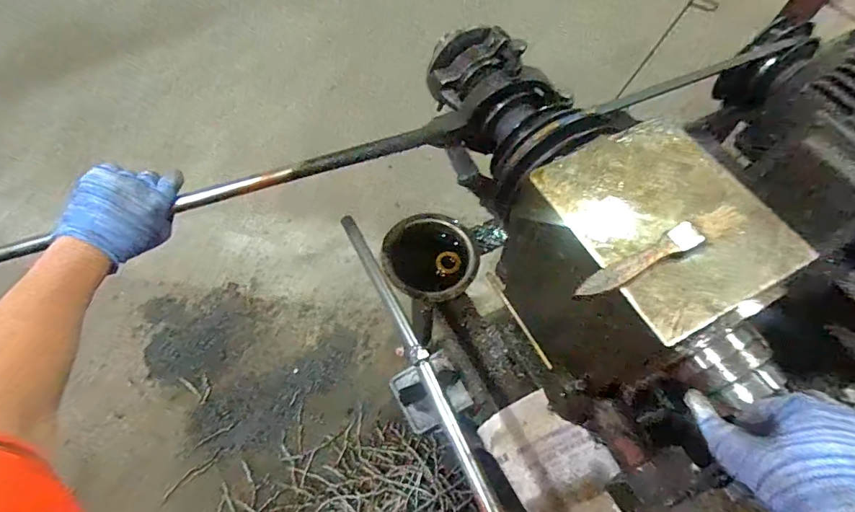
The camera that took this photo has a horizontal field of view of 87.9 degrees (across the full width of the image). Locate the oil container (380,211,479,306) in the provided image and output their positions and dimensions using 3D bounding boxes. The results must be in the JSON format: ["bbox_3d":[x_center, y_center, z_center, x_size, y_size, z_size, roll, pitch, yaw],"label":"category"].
[{"bbox_3d":[0.004,0.004,0.630,0.129,0.060,0.125,1,61,-1],"label":"oil container"}]

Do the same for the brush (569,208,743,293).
[{"bbox_3d":[0.175,-0.005,0.334,0.147,0.011,0.022,-22,64,-13],"label":"brush"}]

